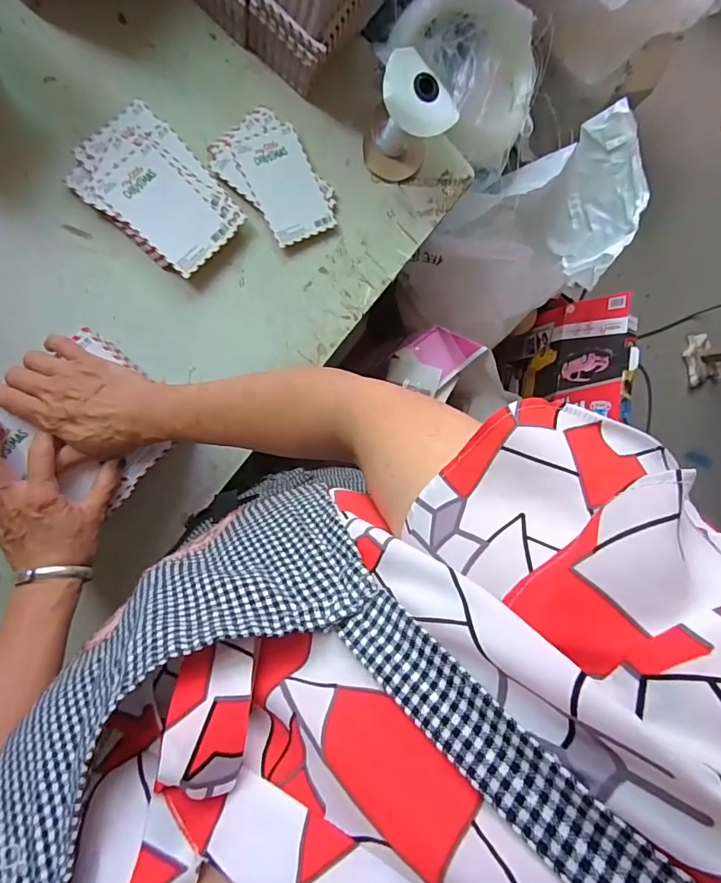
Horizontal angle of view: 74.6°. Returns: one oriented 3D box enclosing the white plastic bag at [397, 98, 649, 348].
[{"bbox_3d":[0.318,-0.387,0.985,0.415,0.326,0.251,-33,95,-7],"label":"white plastic bag"}]

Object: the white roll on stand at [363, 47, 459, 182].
[{"bbox_3d":[0.055,-0.365,0.551,0.085,0.120,0.065,21,87,-8],"label":"white roll on stand"}]

